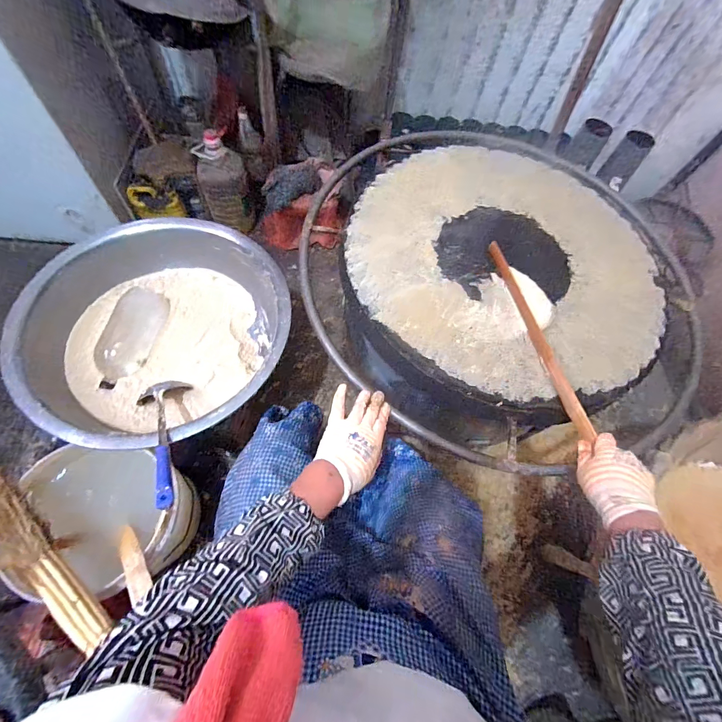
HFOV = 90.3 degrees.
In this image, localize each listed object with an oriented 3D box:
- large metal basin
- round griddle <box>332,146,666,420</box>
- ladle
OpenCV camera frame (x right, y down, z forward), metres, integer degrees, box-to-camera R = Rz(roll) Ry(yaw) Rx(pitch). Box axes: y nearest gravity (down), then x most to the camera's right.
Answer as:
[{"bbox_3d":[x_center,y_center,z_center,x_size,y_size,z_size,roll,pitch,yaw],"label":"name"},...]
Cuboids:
[{"bbox_3d":[-0.428,-0.055,0.776,0.521,0.173,0.485,1,60,-2],"label":"large metal basin"},{"bbox_3d":[0.282,-0.200,0.707,0.595,0.075,0.623,1,60,-2],"label":"round griddle"},{"bbox_3d":[-0.351,0.131,0.638,0.099,0.052,0.330,-24,36,-16],"label":"ladle"}]

